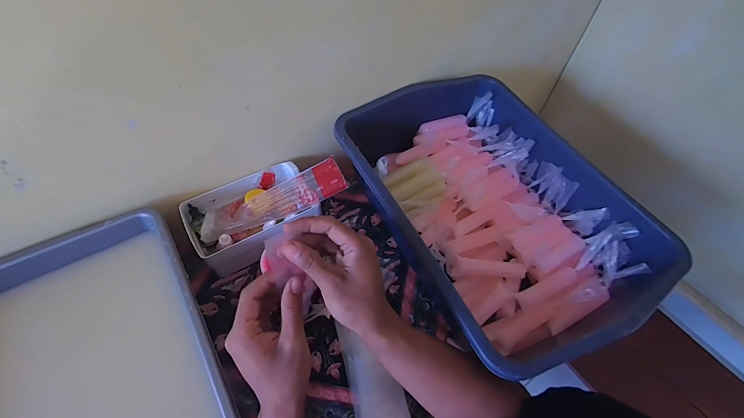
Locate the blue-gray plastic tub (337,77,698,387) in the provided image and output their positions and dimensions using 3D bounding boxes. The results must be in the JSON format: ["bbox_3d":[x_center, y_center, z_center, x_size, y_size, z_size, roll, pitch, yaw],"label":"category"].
[{"bbox_3d":[0.189,-0.003,0.595,0.351,0.141,0.486,-23,59,-18],"label":"blue-gray plastic tub"}]

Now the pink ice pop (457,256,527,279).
[{"bbox_3d":[0.197,0.096,0.575,0.110,0.019,0.023,7,54,2],"label":"pink ice pop"}]

